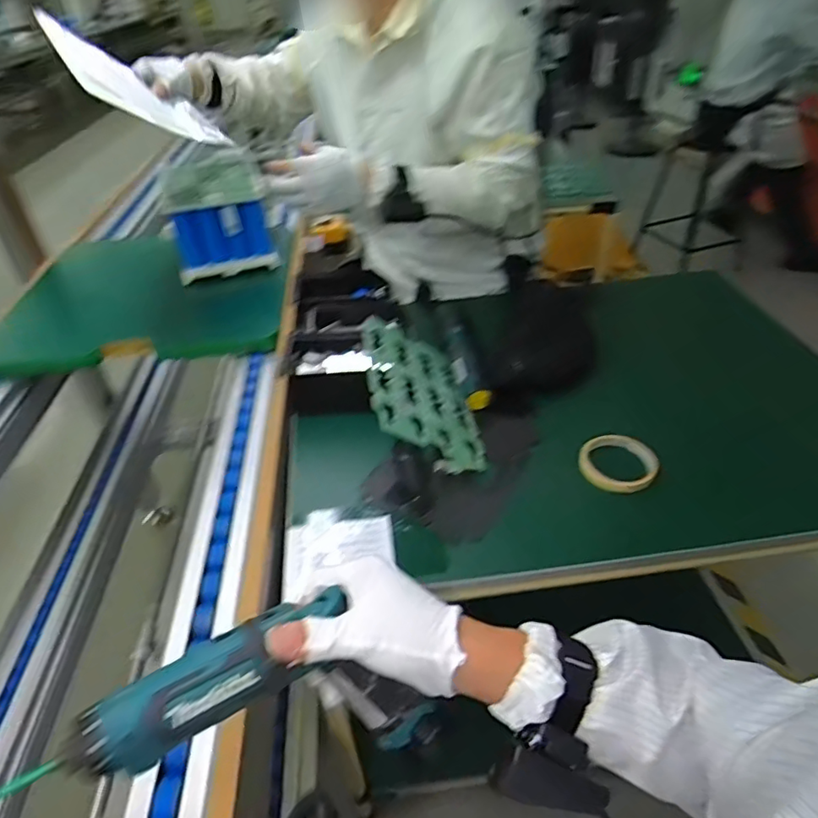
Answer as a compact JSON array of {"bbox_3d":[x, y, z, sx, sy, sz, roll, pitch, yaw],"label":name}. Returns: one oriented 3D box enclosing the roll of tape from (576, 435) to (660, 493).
[{"bbox_3d":[0.255,0.065,0.678,0.090,0.017,0.092,-2,39,2],"label":"roll of tape"}]

